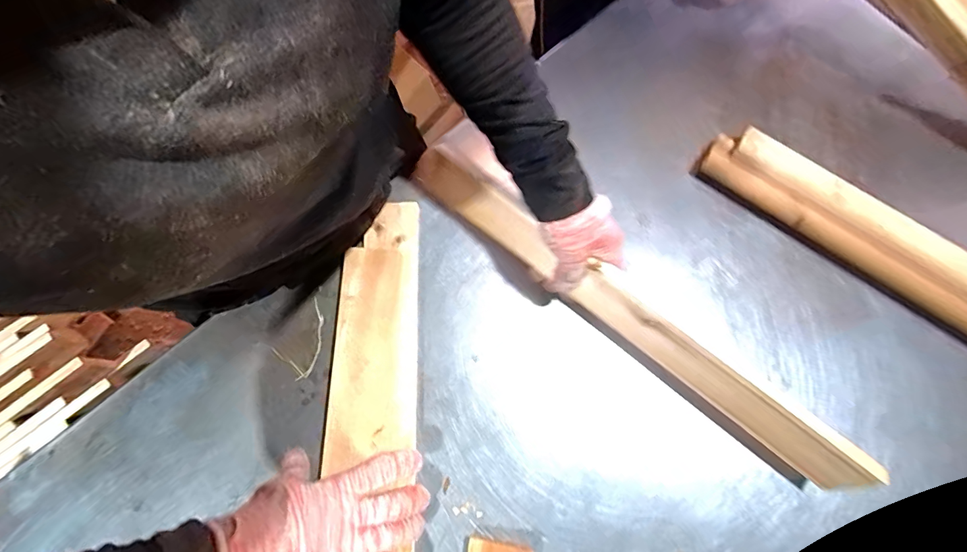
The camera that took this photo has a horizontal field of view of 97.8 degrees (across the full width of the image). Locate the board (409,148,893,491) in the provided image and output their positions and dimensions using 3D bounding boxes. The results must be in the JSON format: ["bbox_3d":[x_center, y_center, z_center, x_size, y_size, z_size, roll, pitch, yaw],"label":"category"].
[{"bbox_3d":[0.124,0.029,0.427,0.507,0.077,0.026,38,76,11],"label":"board"}]

